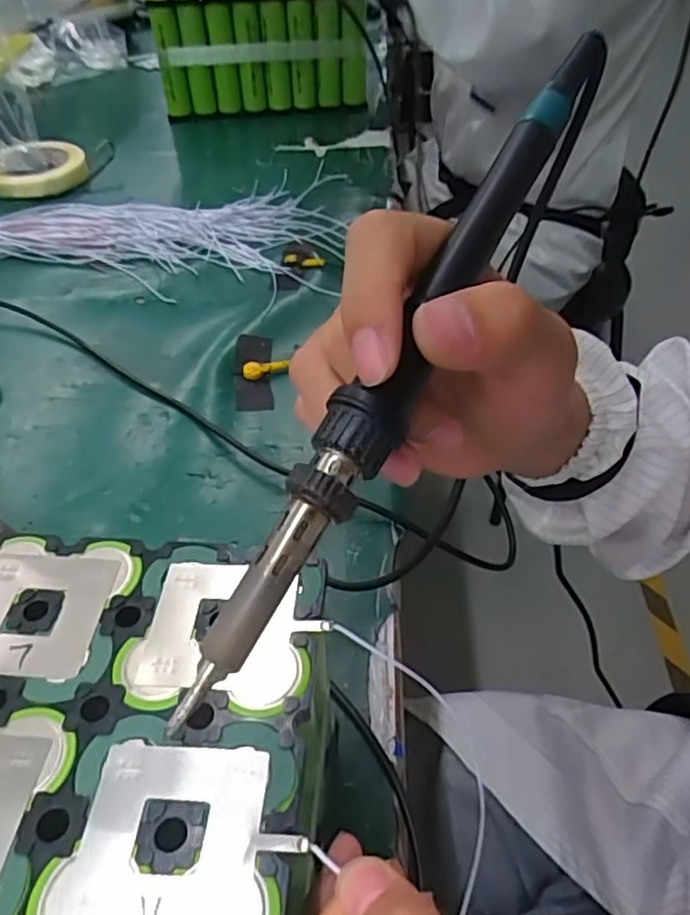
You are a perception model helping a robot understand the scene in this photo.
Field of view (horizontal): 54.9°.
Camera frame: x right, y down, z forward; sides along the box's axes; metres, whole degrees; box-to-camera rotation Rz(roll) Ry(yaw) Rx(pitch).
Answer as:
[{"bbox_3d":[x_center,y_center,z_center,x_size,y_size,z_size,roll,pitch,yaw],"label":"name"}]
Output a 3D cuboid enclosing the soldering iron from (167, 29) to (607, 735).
[{"bbox_3d":[0.023,-0.039,0.186,0.016,0.014,0.242,25,72,20],"label":"soldering iron"}]

